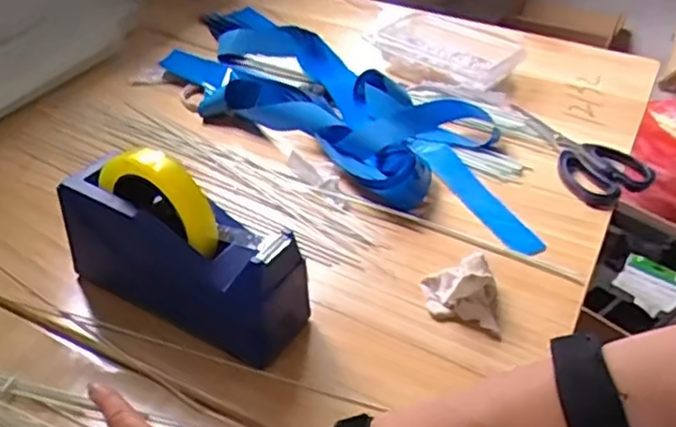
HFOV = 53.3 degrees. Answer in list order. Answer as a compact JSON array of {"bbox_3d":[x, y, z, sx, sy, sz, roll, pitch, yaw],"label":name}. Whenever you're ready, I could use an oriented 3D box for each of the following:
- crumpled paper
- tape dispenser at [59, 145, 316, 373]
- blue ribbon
[{"bbox_3d":[0.107,0.065,0.572,0.062,0.034,0.071,3,38,0],"label":"crumpled paper"},{"bbox_3d":[-0.127,0.025,0.540,0.201,0.130,0.065,20,42,21],"label":"tape dispenser"},{"bbox_3d":[-0.014,-0.139,0.814,0.222,0.046,0.618,-28,48,-33],"label":"blue ribbon"}]

